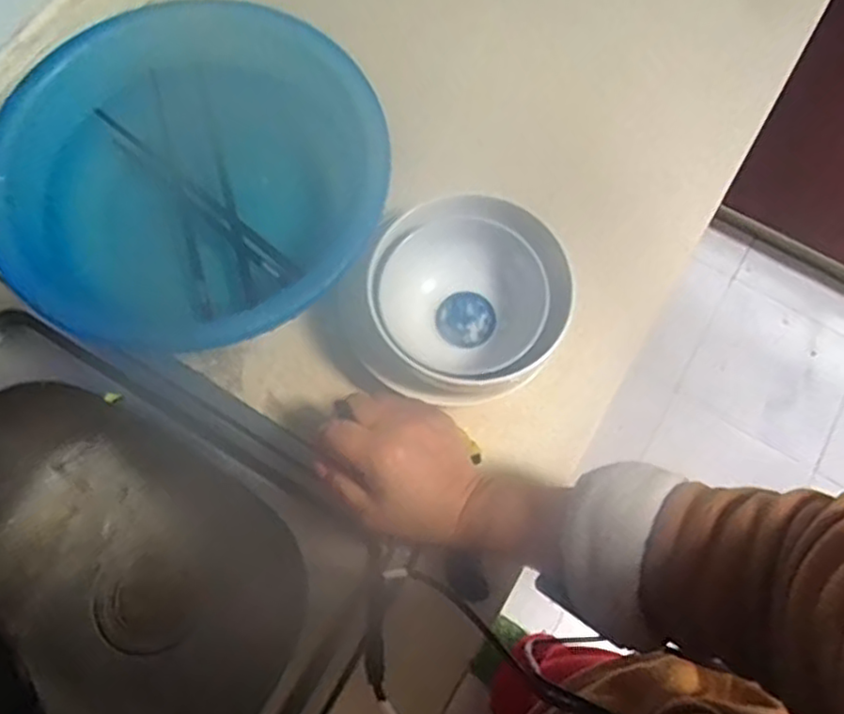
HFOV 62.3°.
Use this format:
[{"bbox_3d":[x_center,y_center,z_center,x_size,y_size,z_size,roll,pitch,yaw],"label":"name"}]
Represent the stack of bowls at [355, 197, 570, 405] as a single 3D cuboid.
[{"bbox_3d":[0.024,-0.039,0.545,0.159,0.094,0.148,16,72,4],"label":"stack of bowls"}]

